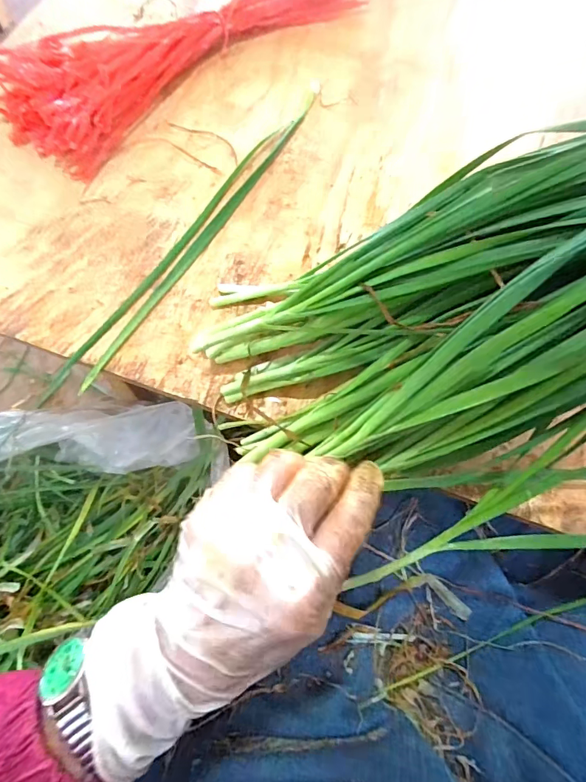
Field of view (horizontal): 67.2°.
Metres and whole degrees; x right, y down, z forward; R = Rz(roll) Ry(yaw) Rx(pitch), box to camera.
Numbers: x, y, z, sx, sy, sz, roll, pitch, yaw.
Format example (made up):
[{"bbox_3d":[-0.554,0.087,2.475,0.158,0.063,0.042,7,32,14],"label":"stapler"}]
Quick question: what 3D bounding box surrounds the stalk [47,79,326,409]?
[{"bbox_3d":[-0.070,-0.128,0.342,0.022,0.011,0.328,30,72,11],"label":"stalk"}]

